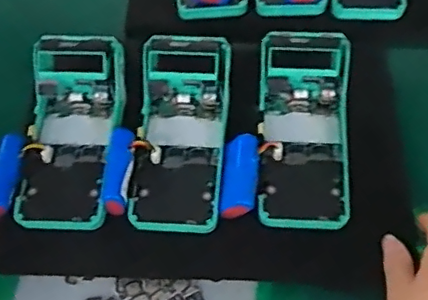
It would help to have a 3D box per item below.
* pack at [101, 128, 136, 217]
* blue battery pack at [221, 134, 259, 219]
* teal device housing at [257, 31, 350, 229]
[{"bbox_3d":[-0.081,0.015,0.475,0.025,0.021,0.074,3,58,5],"label":"pack"},{"bbox_3d":[0.022,0.021,0.471,0.028,0.017,0.068,3,58,5],"label":"blue battery pack"},{"bbox_3d":[0.073,-0.016,0.494,0.080,0.047,0.170,1,74,4],"label":"teal device housing"}]

